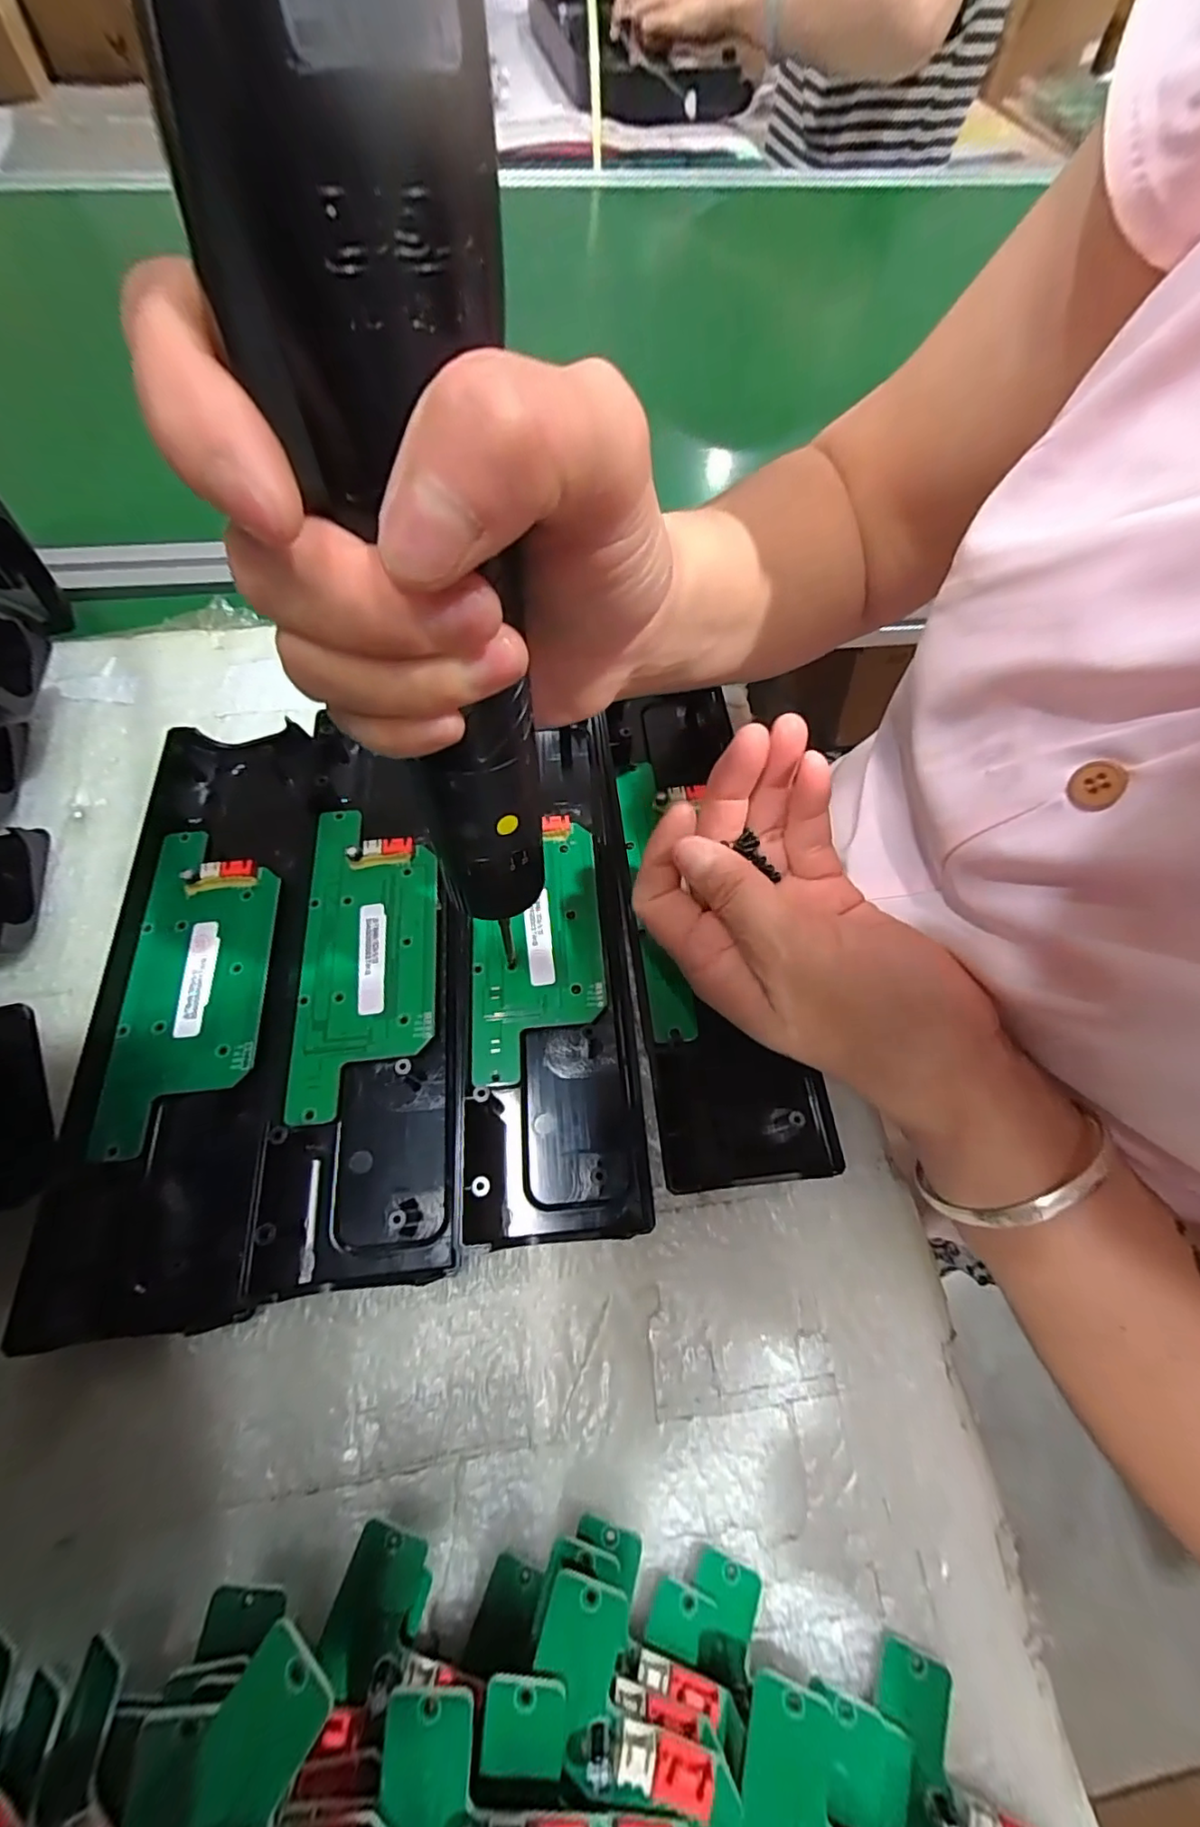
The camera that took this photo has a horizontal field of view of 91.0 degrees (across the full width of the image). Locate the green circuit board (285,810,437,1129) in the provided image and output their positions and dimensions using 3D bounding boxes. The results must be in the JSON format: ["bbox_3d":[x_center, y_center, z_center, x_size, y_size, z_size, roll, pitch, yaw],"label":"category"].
[{"bbox_3d":[-0.098,0.015,0.245,0.056,0.011,0.129,-4,65,-3],"label":"green circuit board"}]

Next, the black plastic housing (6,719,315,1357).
[{"bbox_3d":[-0.166,0.024,0.242,0.076,0.017,0.247,-6,63,-5],"label":"black plastic housing"}]

